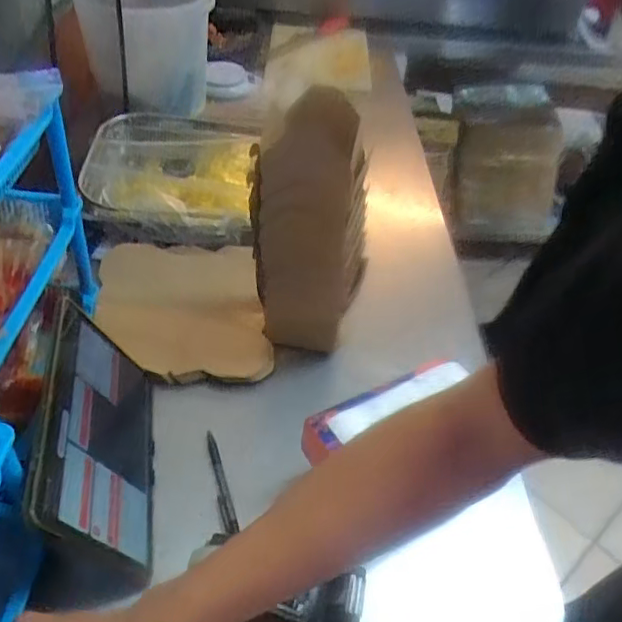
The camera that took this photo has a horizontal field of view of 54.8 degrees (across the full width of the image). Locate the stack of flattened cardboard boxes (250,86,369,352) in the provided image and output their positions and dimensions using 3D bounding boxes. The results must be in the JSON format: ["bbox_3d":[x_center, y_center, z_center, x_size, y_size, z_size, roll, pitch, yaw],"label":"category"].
[{"bbox_3d":[-0.004,-0.068,0.698,0.131,0.340,0.063,3,44,-3],"label":"stack of flattened cardboard boxes"}]

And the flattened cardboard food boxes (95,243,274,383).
[{"bbox_3d":[-0.178,-0.007,0.831,0.219,0.034,0.243,-3,45,-10],"label":"flattened cardboard food boxes"}]

